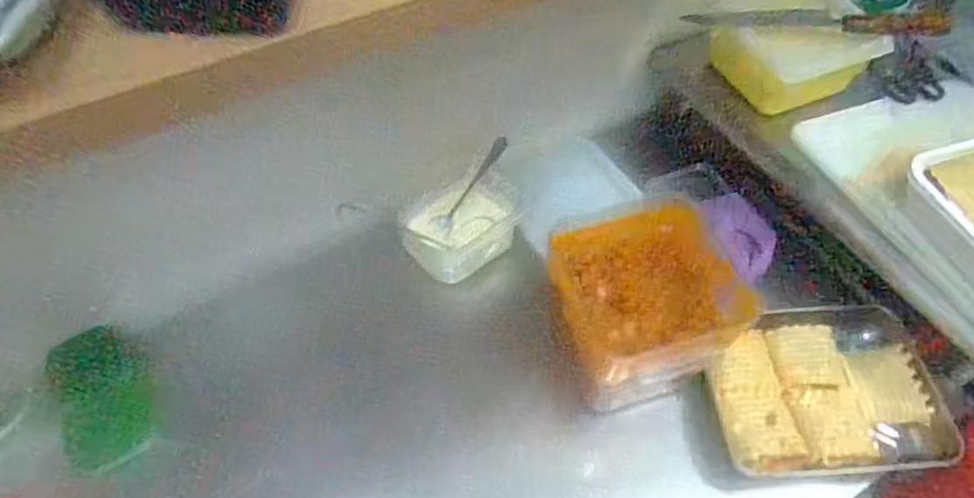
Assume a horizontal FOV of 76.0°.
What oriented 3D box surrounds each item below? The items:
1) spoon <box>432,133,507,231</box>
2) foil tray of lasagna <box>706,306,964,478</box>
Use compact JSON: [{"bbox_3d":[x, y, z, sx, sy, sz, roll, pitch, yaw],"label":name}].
[{"bbox_3d":[-0.021,-0.088,0.840,0.025,0.016,0.150,40,96,27],"label":"spoon"},{"bbox_3d":[0.380,0.160,0.723,0.250,0.048,0.200,-3,52,-1],"label":"foil tray of lasagna"}]

